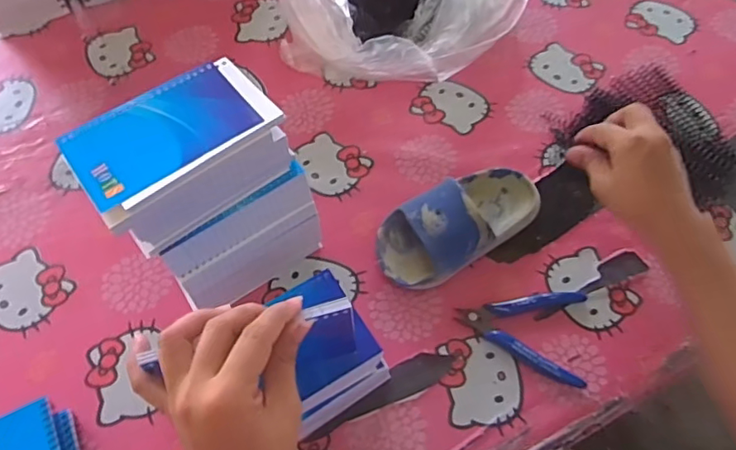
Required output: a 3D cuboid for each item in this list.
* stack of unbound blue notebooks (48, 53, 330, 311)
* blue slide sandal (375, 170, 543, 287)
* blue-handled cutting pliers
[{"bbox_3d":[-0.135,-0.019,0.475,0.148,0.171,0.116,-34,67,-18],"label":"stack of unbound blue notebooks"},{"bbox_3d":[0.091,-0.006,0.534,0.172,0.059,0.081,-28,65,-16],"label":"blue slide sandal"},{"bbox_3d":[0.141,0.091,0.502,0.110,0.019,0.085,12,61,6],"label":"blue-handled cutting pliers"}]

